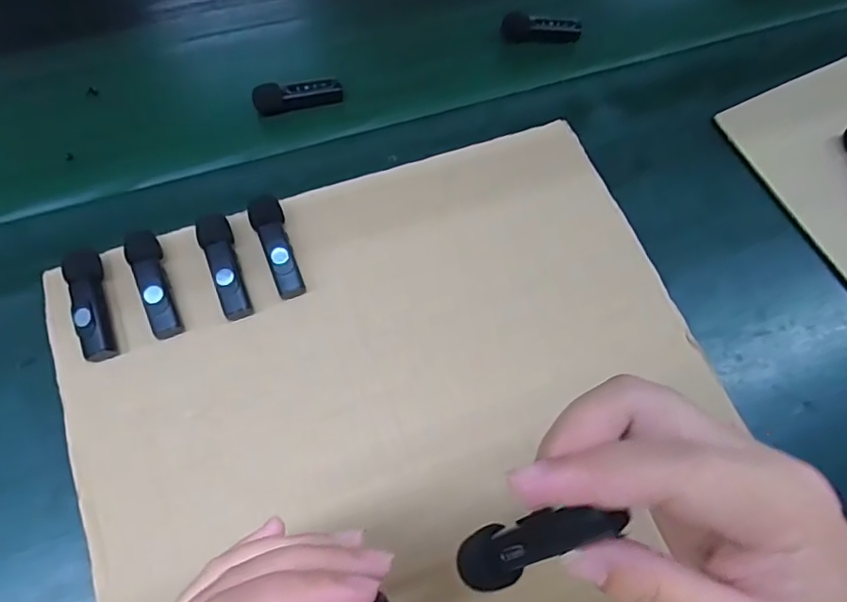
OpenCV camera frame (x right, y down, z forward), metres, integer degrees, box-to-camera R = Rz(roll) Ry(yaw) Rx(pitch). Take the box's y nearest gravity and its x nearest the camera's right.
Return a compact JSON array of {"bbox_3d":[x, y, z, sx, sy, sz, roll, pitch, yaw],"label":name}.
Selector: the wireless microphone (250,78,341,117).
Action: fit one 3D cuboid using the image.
[{"bbox_3d":[-0.092,-0.150,0.419,0.064,0.021,0.016,-16,68,-11],"label":"wireless microphone"}]

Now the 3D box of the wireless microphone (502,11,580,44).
[{"bbox_3d":[0.097,-0.223,0.467,0.063,0.015,0.023,0,65,-4],"label":"wireless microphone"}]

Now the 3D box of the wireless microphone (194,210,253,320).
[{"bbox_3d":[-0.114,-0.021,0.326,0.018,0.016,0.064,-20,68,-13],"label":"wireless microphone"}]

